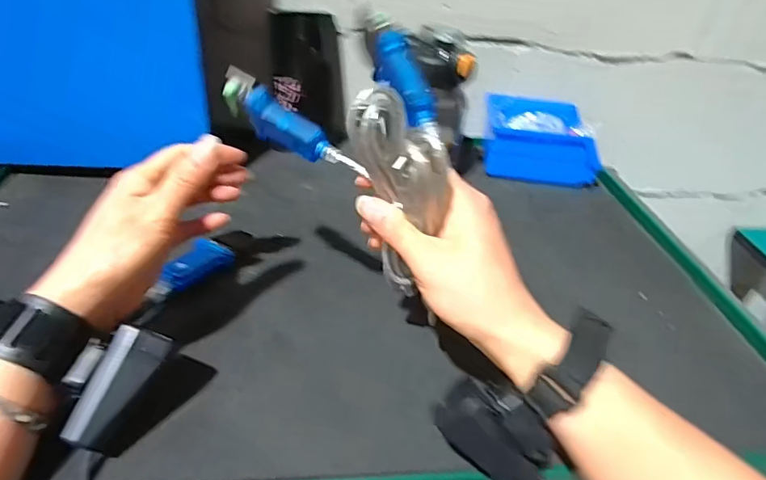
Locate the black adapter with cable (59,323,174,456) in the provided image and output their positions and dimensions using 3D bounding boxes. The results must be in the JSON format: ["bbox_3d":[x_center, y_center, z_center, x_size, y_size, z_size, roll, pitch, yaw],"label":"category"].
[{"bbox_3d":[-0.151,0.086,0.287,0.031,0.015,0.067,26,67,-11],"label":"black adapter with cable"}]

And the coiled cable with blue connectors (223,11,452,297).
[{"bbox_3d":[-0.025,-0.062,0.326,0.159,0.142,0.062,29,42,27],"label":"coiled cable with blue connectors"}]

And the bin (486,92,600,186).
[{"bbox_3d":[0.197,-0.128,0.627,0.133,0.065,0.103,8,37,3],"label":"bin"}]

